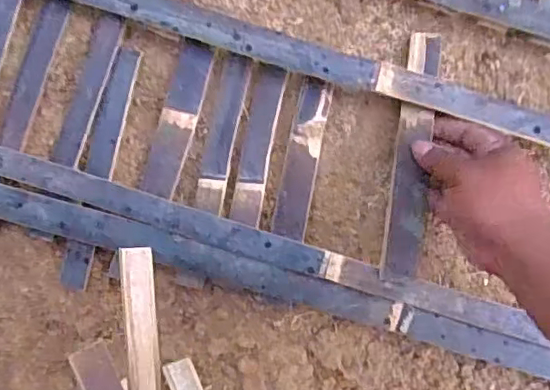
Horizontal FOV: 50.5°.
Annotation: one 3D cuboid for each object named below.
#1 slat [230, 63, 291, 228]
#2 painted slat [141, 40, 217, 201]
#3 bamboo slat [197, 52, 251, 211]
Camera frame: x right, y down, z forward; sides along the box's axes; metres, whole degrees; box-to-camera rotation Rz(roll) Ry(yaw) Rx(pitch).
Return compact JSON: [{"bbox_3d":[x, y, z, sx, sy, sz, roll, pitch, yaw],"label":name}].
[{"bbox_3d":[-0.013,-0.043,0.507,0.029,0.007,0.152,10,89,-3],"label":"slat"},{"bbox_3d":[-0.085,-0.066,0.512,0.032,0.008,0.137,16,88,-3],"label":"painted slat"},{"bbox_3d":[-0.046,-0.053,0.514,0.026,0.012,0.150,12,89,-3],"label":"bamboo slat"}]

